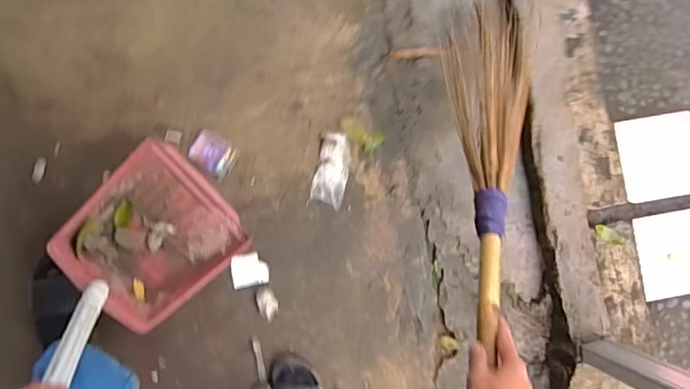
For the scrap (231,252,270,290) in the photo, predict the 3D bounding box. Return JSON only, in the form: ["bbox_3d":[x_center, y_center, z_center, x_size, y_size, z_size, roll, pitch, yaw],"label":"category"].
[{"bbox_3d":[-0.205,0.163,1.120,0.076,0.007,0.070,-10,89,-7],"label":"scrap"}]

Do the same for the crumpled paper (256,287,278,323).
[{"bbox_3d":[-0.166,0.237,1.122,0.041,0.010,0.072,-16,90,-8],"label":"crumpled paper"}]

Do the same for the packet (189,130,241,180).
[{"bbox_3d":[-0.283,-0.088,1.119,0.095,0.015,0.080,29,84,-5],"label":"packet"}]

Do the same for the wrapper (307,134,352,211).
[{"bbox_3d":[-0.026,-0.052,1.136,0.073,0.026,0.155,13,86,-7],"label":"wrapper"}]

